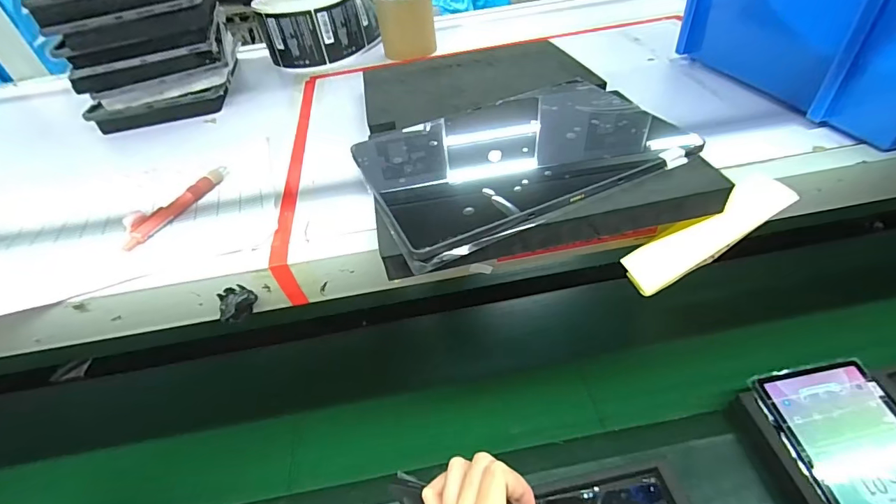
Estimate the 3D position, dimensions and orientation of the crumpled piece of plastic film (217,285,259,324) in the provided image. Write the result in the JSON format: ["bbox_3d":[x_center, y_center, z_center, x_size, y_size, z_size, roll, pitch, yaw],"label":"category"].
[{"bbox_3d":[-0.173,0.042,0.348,0.030,0.027,0.019,-30,47,-22],"label":"crumpled piece of plastic film"}]

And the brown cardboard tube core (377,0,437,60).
[{"bbox_3d":[-0.068,-0.370,0.687,0.086,0.084,0.079,-12,42,-4],"label":"brown cardboard tube core"}]

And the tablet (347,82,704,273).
[{"bbox_3d":[0.059,-0.091,0.368,0.263,0.012,0.174,-22,44,-15],"label":"tablet"}]

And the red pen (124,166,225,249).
[{"bbox_3d":[-0.254,-0.046,0.402,0.017,0.013,0.119,8,45,17],"label":"red pen"}]

